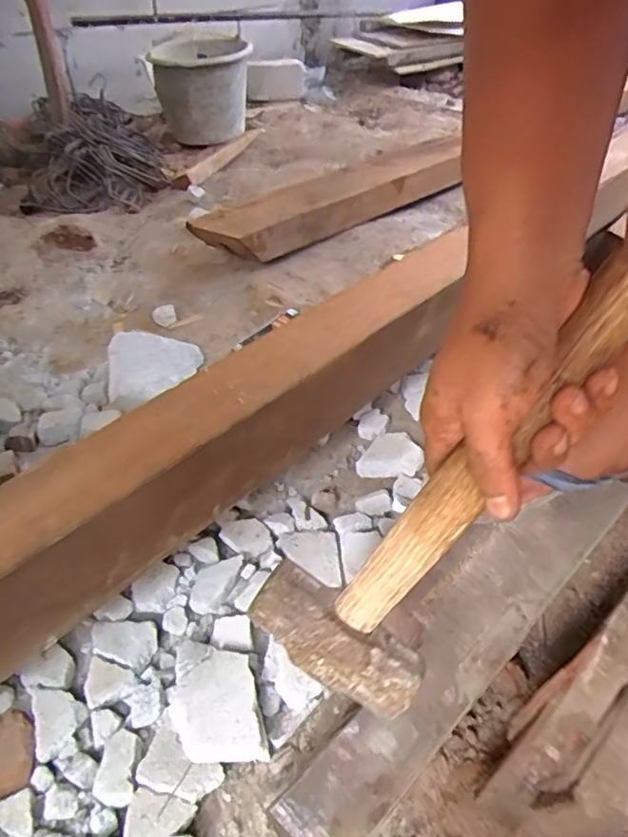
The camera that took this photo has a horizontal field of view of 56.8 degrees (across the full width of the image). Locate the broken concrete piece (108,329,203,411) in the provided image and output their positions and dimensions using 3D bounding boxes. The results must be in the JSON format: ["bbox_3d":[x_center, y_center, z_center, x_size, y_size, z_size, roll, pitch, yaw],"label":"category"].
[{"bbox_3d":[-0.216,-0.077,0.767,0.140,0.087,0.020,-34,16,-36],"label":"broken concrete piece"}]

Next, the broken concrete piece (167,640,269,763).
[{"bbox_3d":[-0.081,0.225,0.470,0.067,0.027,0.102,-11,43,-12],"label":"broken concrete piece"}]

